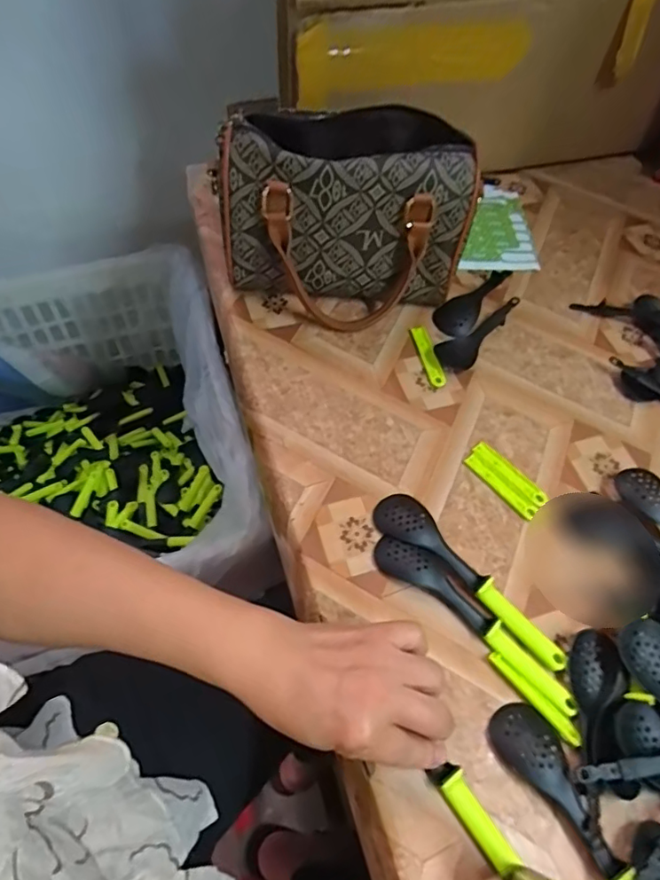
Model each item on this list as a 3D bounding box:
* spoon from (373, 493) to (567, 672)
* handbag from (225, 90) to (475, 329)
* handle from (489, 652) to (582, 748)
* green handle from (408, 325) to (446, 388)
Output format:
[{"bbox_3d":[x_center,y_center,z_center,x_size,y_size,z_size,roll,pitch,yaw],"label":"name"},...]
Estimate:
[{"bbox_3d":[0.107,0.100,0.422,0.173,0.017,0.036,39,63,20],"label":"spoon"},{"bbox_3d":[0.014,-0.199,0.521,0.220,0.164,0.103,-11,58,-11],"label":"handbag"},{"bbox_3d":[0.141,0.177,0.381,0.010,0.006,0.074,-35,66,-24],"label":"handle"},{"bbox_3d":[0.098,-0.084,0.548,0.017,0.005,0.073,-10,58,-11],"label":"green handle"}]

